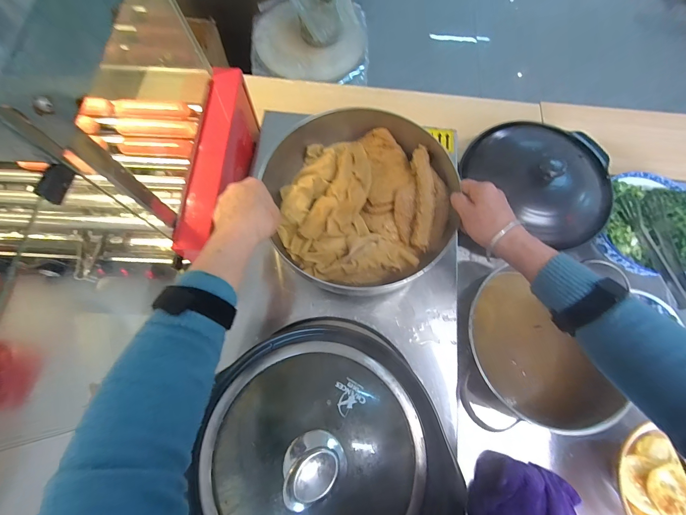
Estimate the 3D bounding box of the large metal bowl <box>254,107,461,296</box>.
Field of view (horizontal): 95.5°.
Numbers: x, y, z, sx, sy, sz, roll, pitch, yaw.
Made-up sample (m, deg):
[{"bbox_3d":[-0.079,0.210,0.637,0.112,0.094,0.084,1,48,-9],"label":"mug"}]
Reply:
[{"bbox_3d":[0.025,-0.104,0.503,0.276,0.077,0.311,-17,73,-7],"label":"large metal bowl"}]

